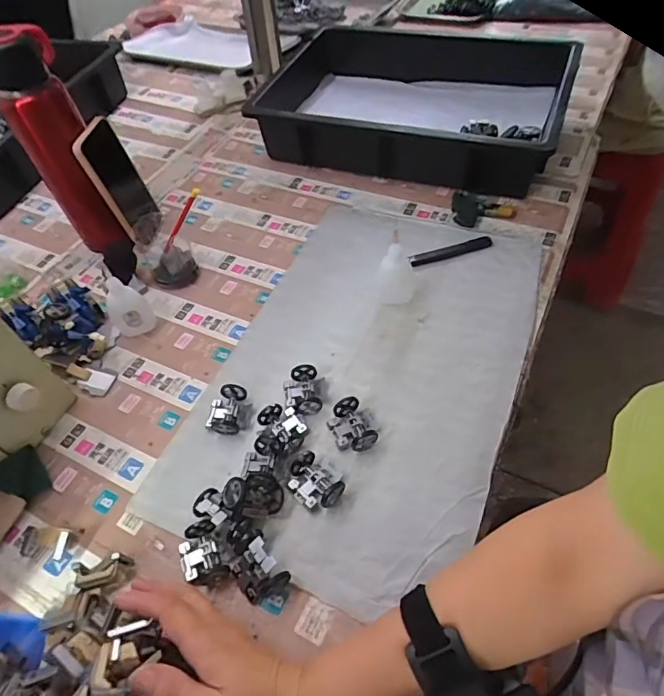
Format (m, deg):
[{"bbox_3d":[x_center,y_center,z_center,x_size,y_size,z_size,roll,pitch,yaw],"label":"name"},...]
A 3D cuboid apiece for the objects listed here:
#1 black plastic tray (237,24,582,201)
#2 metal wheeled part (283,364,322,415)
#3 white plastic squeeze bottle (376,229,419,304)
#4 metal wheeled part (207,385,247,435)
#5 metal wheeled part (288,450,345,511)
[{"bbox_3d":[0.113,-0.396,0.780,0.484,0.127,0.317,17,55,17],"label":"black plastic tray"},{"bbox_3d":[-0.032,0.045,0.499,0.037,0.022,0.052,-9,52,-2],"label":"metal wheeled part"},{"bbox_3d":[0.077,-0.098,0.555,0.046,0.103,0.037,1,52,6],"label":"white plastic squeeze bottle"},{"bbox_3d":[-0.110,0.064,0.491,0.033,0.023,0.048,2,53,6],"label":"metal wheeled part"},{"bbox_3d":[-0.018,0.124,0.434,0.037,0.019,0.051,-38,59,-23],"label":"metal wheeled part"}]

